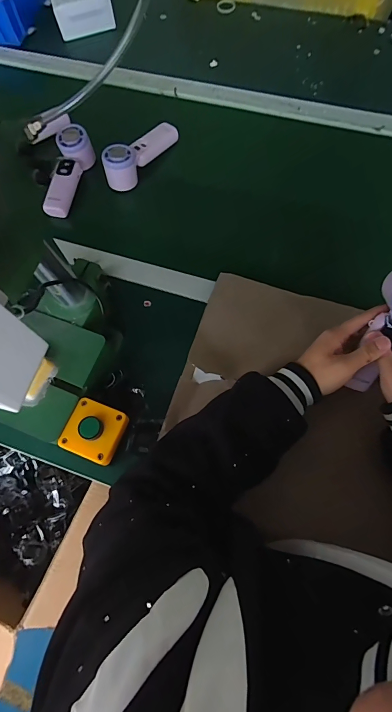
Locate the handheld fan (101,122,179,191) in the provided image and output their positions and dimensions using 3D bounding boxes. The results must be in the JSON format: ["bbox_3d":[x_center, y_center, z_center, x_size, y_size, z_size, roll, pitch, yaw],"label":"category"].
[{"bbox_3d":[-0.103,-0.375,0.627,0.055,0.045,0.164,34,75,14],"label":"handheld fan"}]

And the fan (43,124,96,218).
[{"bbox_3d":[-0.225,-0.328,0.615,0.060,0.050,0.159,6,70,5],"label":"fan"}]

